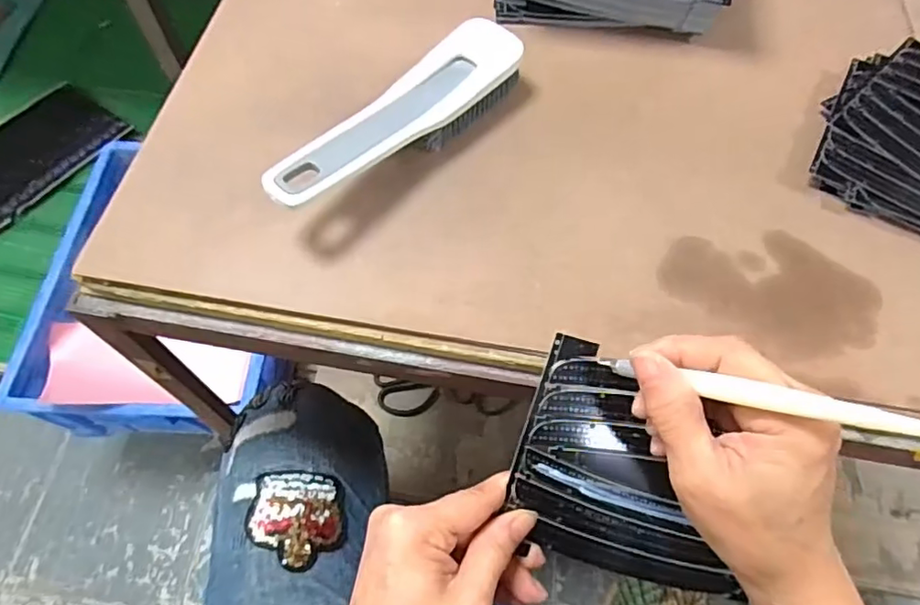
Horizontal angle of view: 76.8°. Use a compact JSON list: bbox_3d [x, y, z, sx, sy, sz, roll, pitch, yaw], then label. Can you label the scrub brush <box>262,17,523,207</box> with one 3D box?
[{"bbox_3d":[-0.037,-0.114,0.359,0.045,0.044,0.192,40,69,17],"label":"scrub brush"}]

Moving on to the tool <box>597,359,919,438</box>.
[{"bbox_3d":[0.117,0.036,0.223,0.130,0.005,0.008,9,54,48],"label":"tool"}]

